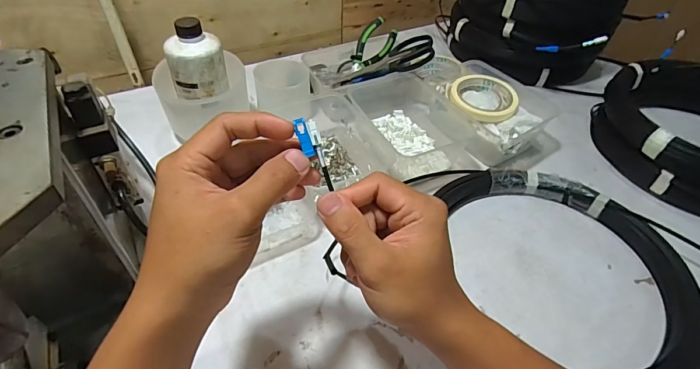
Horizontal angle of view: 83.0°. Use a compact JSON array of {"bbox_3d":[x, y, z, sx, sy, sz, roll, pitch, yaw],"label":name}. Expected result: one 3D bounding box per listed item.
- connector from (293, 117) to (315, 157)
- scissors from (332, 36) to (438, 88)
[{"bbox_3d":[-0.030,-0.031,0.259,0.008,0.026,0.004,-18,7,-20],"label":"connector"},{"bbox_3d":[0.053,-0.193,0.643,0.170,0.023,0.062,-16,39,24],"label":"scissors"}]

